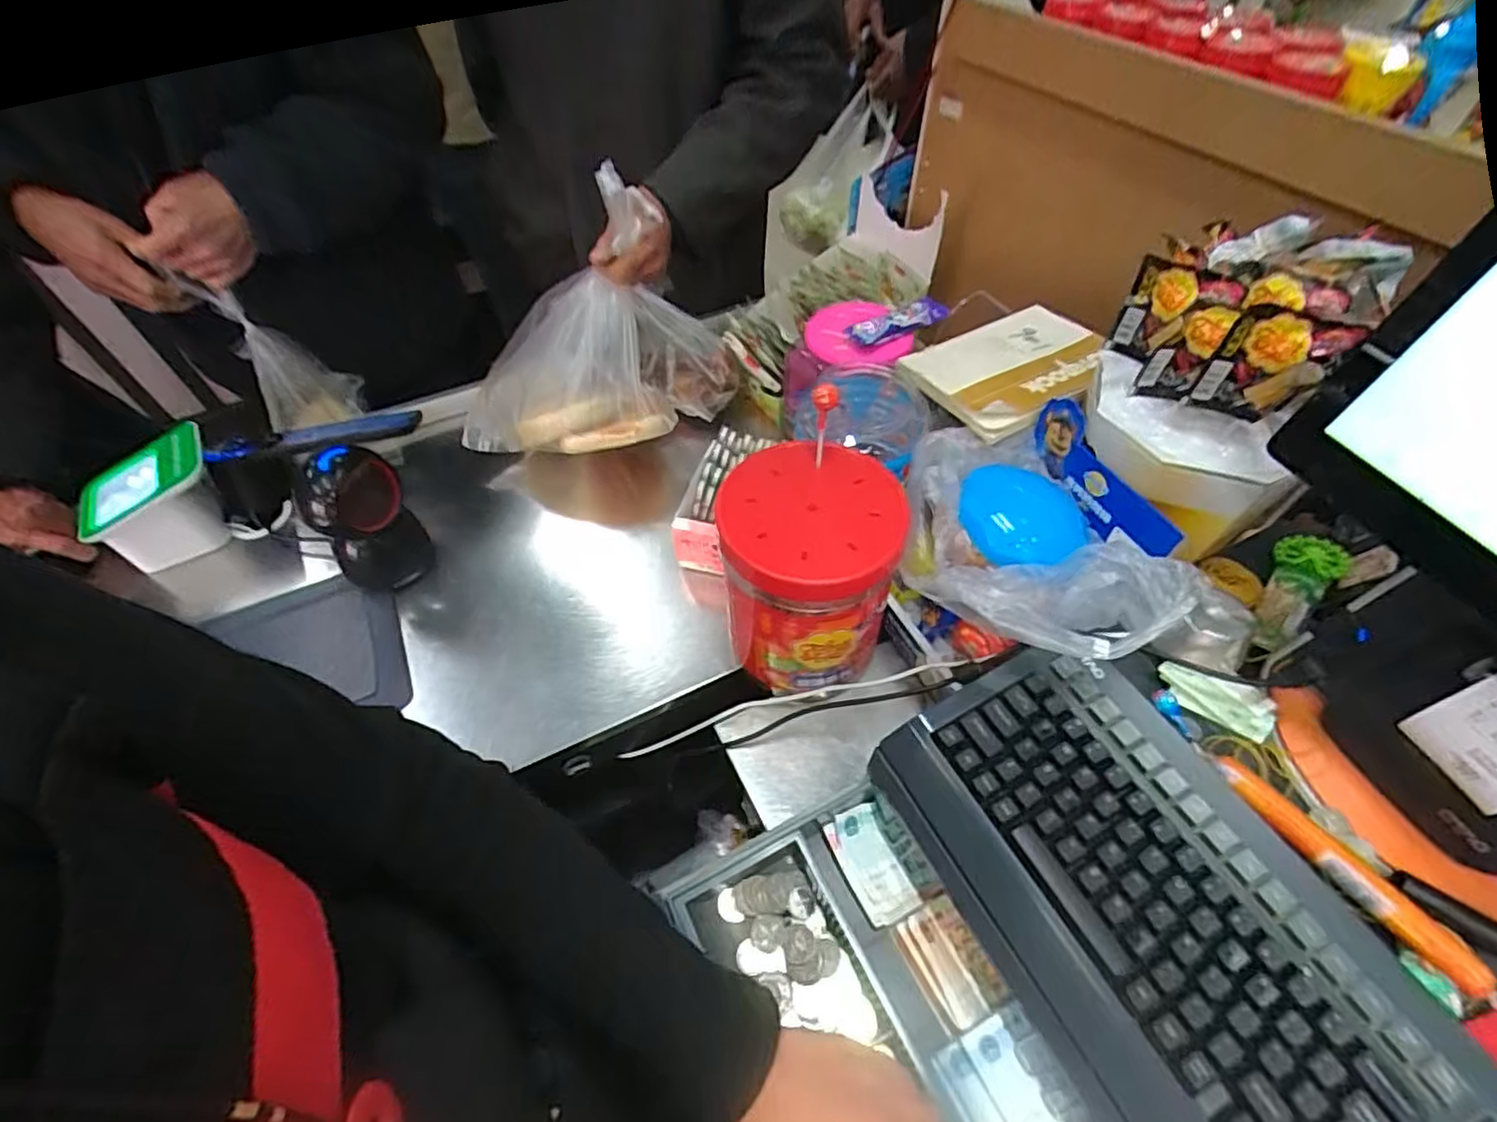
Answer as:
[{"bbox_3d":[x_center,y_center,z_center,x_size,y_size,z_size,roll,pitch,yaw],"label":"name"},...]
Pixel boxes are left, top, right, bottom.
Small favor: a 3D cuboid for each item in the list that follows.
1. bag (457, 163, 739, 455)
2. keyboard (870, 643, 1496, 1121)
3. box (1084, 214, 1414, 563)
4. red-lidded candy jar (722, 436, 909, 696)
[{"bbox_3d":[-0.192,-0.264,0.737,0.327,0.257,0.187,9,54,8],"label":"bag"},{"bbox_3d":[0.260,0.244,0.386,0.184,0.069,0.402,-23,56,-15],"label":"keyboard"},{"bbox_3d":[0.354,-0.138,0.488,0.163,0.176,0.124,38,63,25],"label":"box"},{"bbox_3d":[0.049,0.009,0.566,0.137,0.172,0.145,-1,53,1],"label":"red-lidded candy jar"}]

